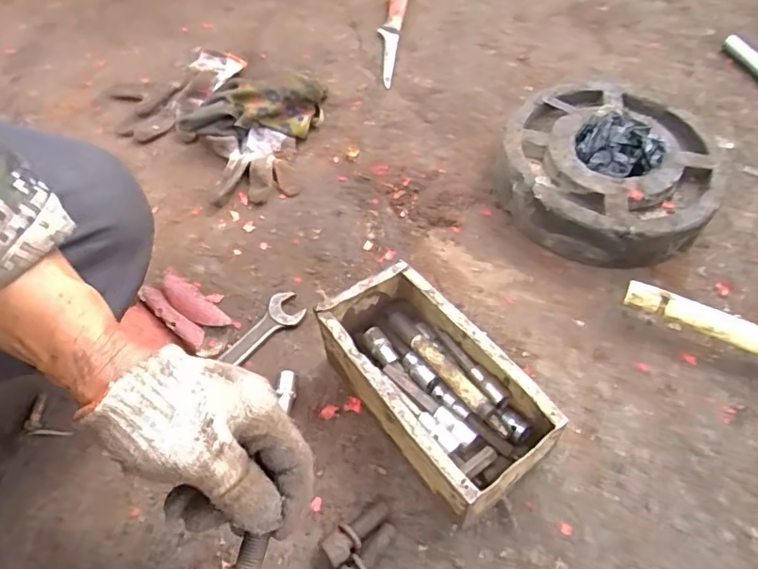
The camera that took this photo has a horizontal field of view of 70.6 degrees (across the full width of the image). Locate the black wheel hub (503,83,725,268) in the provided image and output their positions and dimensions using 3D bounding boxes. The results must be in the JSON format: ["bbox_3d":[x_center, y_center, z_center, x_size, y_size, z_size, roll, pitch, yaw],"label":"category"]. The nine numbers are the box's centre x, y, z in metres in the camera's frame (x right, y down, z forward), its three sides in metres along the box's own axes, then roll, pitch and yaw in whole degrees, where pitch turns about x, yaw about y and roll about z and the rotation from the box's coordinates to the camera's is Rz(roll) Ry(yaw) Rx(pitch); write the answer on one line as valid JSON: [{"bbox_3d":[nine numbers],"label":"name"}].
[{"bbox_3d":[0.262,-0.136,0.619,0.226,0.083,0.222,0,56,0],"label":"black wheel hub"}]

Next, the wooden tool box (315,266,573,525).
[{"bbox_3d":[0.044,0.086,0.471,0.107,0.087,0.208,-33,60,-19],"label":"wooden tool box"}]

